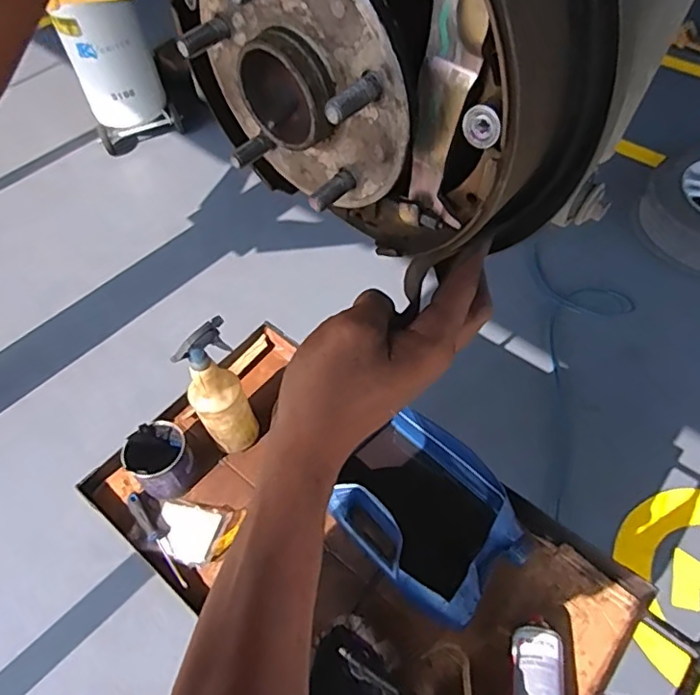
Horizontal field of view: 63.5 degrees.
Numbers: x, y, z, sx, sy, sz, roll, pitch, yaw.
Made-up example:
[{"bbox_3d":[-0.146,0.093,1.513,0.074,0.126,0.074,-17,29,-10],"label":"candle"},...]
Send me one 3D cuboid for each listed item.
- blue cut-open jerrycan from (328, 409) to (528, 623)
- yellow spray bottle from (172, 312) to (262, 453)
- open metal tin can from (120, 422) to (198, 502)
[{"bbox_3d":[0.113,0.244,0.877,0.236,0.103,0.312,-36,62,-21],"label":"blue cut-open jerrycan"},{"bbox_3d":[-0.206,0.077,0.903,0.097,0.251,0.084,-26,59,-16],"label":"yellow spray bottle"},{"bbox_3d":[-0.314,0.189,0.951,0.097,0.093,0.100,-1,56,1],"label":"open metal tin can"}]

